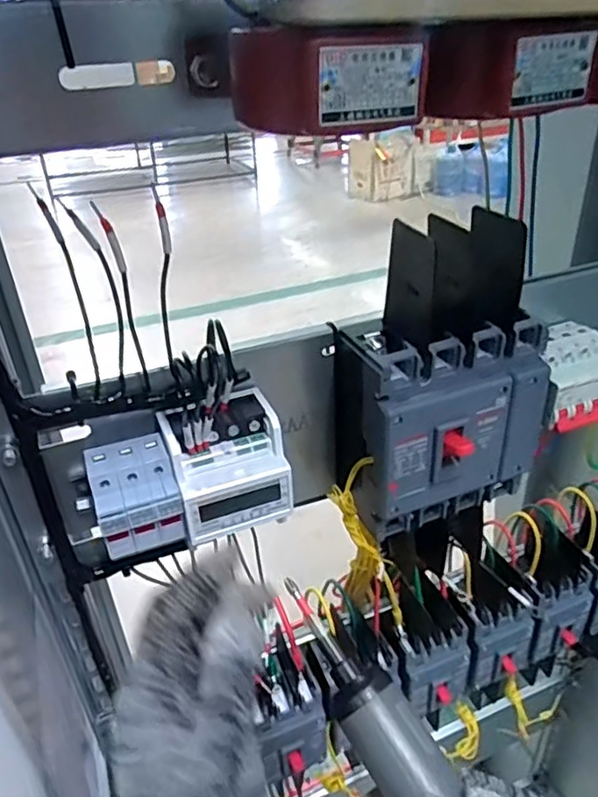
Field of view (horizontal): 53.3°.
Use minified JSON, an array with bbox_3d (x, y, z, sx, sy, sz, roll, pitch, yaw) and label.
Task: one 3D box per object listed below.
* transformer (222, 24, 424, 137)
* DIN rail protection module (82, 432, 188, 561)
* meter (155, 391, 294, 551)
[{"bbox_3d":[0.008,-0.145,0.271,0.063,0.038,0.079,-21,36,-26],"label":"transformer"},{"bbox_3d":[-0.112,0.067,0.400,0.058,0.060,0.051,-15,33,-18],"label":"DIN rail protection module"},{"bbox_3d":[-0.051,0.045,0.420,0.077,0.068,0.065,-14,33,-18],"label":"meter"}]

